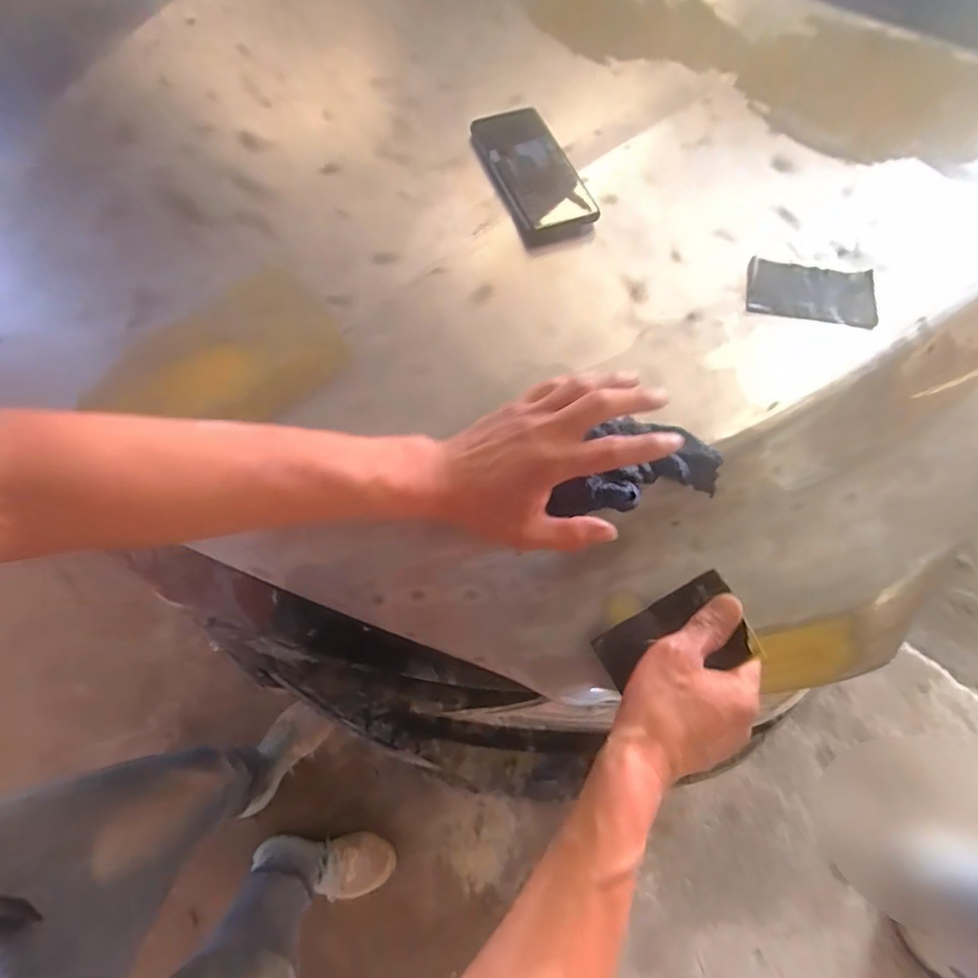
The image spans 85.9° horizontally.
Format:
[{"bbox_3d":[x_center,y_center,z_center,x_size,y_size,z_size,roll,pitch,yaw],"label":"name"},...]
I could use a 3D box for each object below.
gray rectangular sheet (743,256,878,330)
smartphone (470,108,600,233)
[{"bbox_3d":[0.313,-0.190,0.511,0.121,0.004,0.068,9,67,2],"label":"gray rectangular sheet"},{"bbox_3d":[0.047,-0.331,0.542,0.077,0.009,0.168,-23,73,-7],"label":"smartphone"}]

